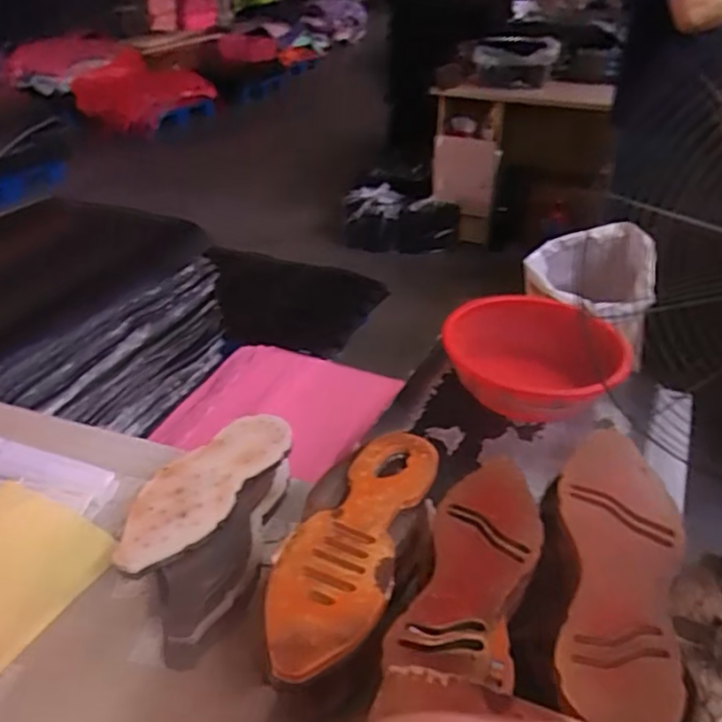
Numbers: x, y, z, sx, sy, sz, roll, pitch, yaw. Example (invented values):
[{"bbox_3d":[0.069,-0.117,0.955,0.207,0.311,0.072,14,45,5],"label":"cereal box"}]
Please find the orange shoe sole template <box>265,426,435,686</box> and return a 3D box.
[{"bbox_3d":[-0.006,0.161,0.614,0.098,0.016,0.292,12,36,17],"label":"orange shoe sole template"}]

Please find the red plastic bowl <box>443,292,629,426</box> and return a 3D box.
[{"bbox_3d":[0.398,-0.017,1.533,0.391,0.150,0.391,0,35,0],"label":"red plastic bowl"}]

